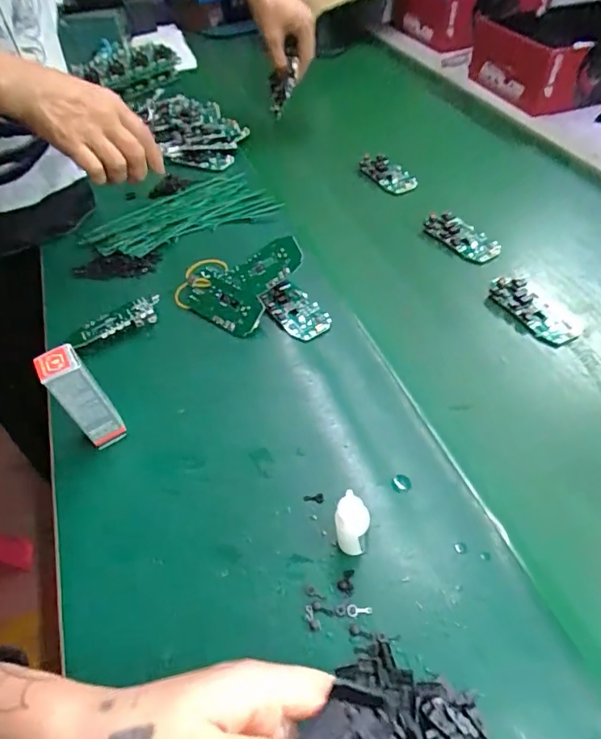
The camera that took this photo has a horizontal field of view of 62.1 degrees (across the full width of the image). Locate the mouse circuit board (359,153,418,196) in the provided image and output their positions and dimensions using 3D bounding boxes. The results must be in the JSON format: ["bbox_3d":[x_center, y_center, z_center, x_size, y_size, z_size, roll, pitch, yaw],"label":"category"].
[{"bbox_3d":[0.121,-0.264,0.672,0.043,0.024,0.083,-30,53,-20],"label":"mouse circuit board"}]

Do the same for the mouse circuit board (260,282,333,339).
[{"bbox_3d":[-0.003,-0.058,0.495,0.044,0.011,0.069,-39,68,-24],"label":"mouse circuit board"}]

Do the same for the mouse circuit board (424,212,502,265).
[{"bbox_3d":[0.186,-0.152,0.570,0.043,0.018,0.088,-33,54,-21],"label":"mouse circuit board"}]

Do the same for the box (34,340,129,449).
[{"bbox_3d":[-0.171,0.026,0.396,0.033,0.099,0.025,-30,53,-19],"label":"box"}]

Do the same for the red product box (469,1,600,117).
[{"bbox_3d":[0.429,-0.508,0.795,0.243,0.102,0.192,-17,50,-9],"label":"red product box"}]

